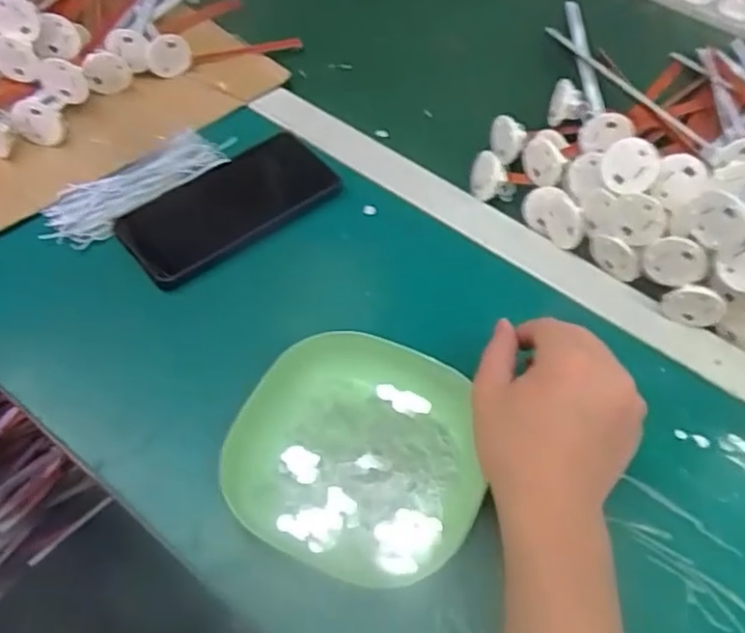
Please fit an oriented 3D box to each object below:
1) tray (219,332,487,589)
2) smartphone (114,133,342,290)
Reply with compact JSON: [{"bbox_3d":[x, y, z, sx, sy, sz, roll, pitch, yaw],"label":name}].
[{"bbox_3d":[-0.006,0.079,0.405,0.138,0.035,0.134,23,56,12],"label":"tray"},{"bbox_3d":[-0.108,-0.084,0.517,0.157,0.011,0.077,-34,64,-24],"label":"smartphone"}]

